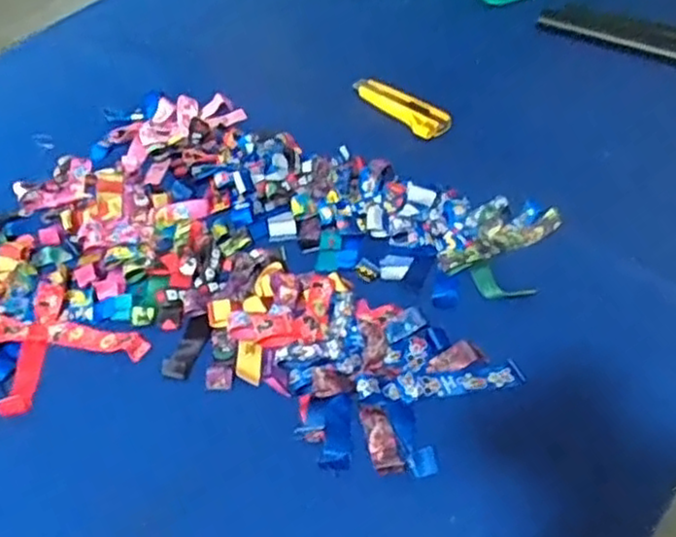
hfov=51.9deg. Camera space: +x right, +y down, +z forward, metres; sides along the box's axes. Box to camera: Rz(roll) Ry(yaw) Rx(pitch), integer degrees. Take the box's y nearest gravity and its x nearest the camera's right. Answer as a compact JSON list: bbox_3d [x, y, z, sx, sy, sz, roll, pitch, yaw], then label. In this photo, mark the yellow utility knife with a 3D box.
[{"bbox_3d":[0.070,-0.186,0.790,0.035,0.015,0.133,-34,52,-22],"label":"yellow utility knife"}]

